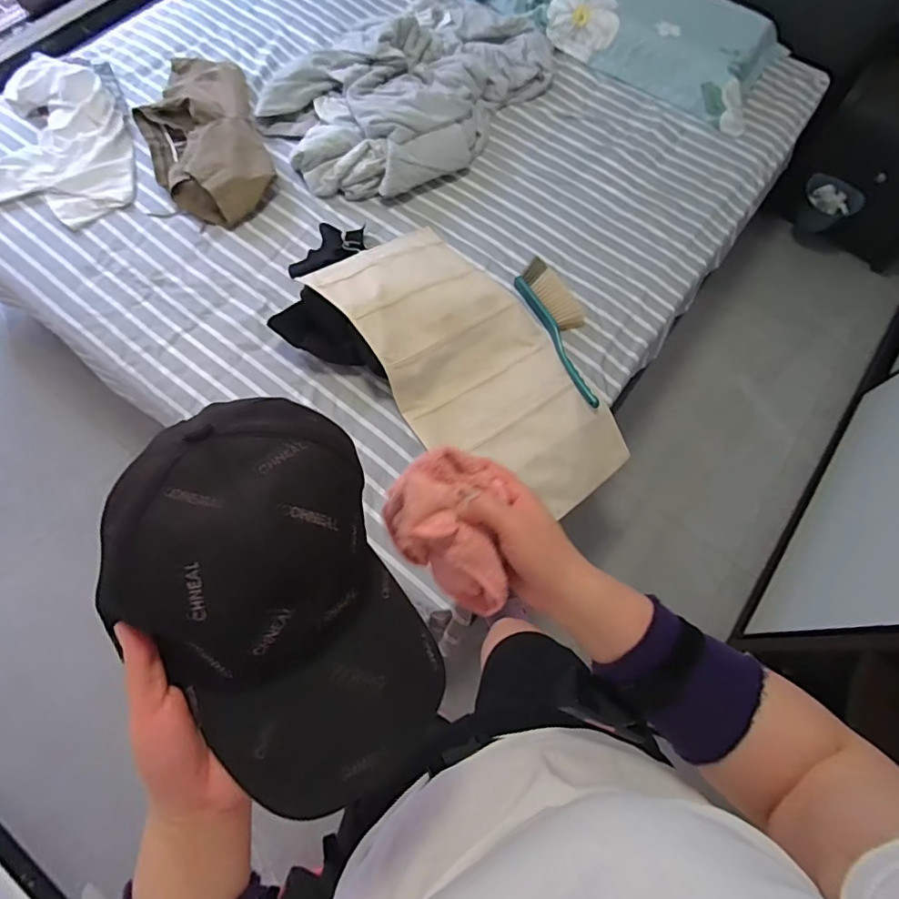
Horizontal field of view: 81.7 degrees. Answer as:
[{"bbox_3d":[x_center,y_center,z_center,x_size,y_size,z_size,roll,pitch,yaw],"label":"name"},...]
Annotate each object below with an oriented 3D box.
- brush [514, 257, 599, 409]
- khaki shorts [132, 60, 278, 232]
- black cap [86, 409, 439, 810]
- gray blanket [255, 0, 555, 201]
[{"bbox_3d":[0.261,-0.270,1.155,0.104,0.037,0.382,-21,70,-11],"label":"brush"},{"bbox_3d":[-0.625,-0.812,1.314,0.295,0.121,0.588,-18,70,-10],"label":"khaki shorts"},{"bbox_3d":[-0.107,0.084,0.313,0.147,0.099,0.238,-23,71,-8],"label":"black cap"},{"bbox_3d":[-0.086,-0.994,1.393,0.500,0.135,0.855,41,72,13],"label":"gray blanket"}]

